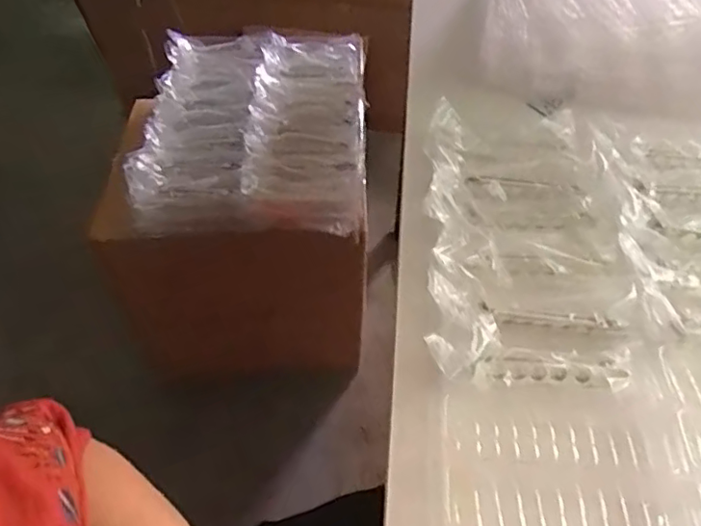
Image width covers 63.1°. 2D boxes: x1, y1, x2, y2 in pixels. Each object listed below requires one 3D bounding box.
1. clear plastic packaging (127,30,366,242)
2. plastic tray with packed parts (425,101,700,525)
[{"bbox_3d":[-0.149,-0.236,0.967,0.342,0.121,0.397,1,53,1],"label":"clear plastic packaging"},{"bbox_3d":[0.242,0.025,0.481,0.359,0.049,0.420,4,57,3],"label":"plastic tray with packed parts"}]

